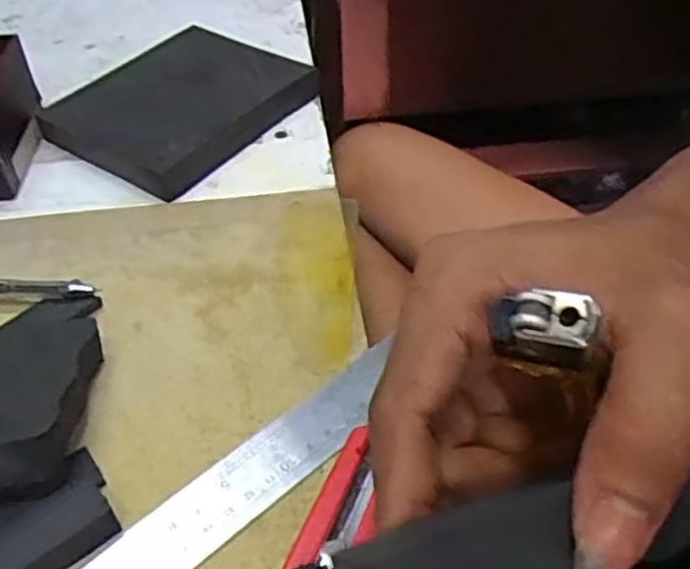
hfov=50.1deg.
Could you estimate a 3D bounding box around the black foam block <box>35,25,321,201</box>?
[{"bbox_3d":[-0.104,-0.123,0.487,0.121,0.022,0.149,28,53,28],"label":"black foam block"}]

